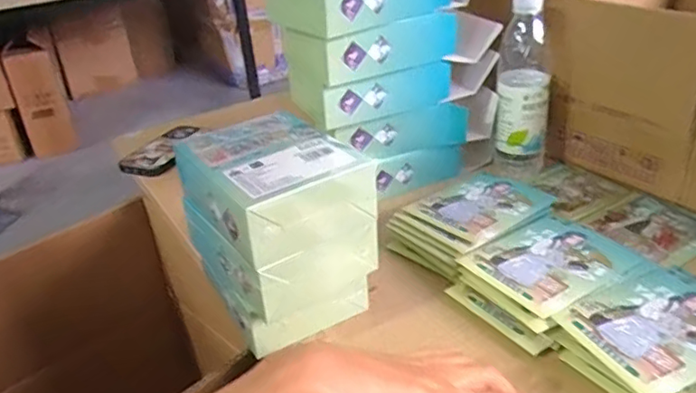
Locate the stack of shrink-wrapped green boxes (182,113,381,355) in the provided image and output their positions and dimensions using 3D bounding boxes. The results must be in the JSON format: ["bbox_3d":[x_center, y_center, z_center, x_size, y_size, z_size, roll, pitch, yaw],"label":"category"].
[{"bbox_3d":[-0.063,0.030,0.526,0.120,0.157,0.145,-23,35,-26],"label":"stack of shrink-wrapped green boxes"}]

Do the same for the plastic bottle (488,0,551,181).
[{"bbox_3d":[0.216,-0.130,0.725,0.065,0.224,0.060,4,32,16],"label":"plastic bottle"}]

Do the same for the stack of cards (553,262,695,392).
[{"bbox_3d":[0.259,0.113,0.481,0.159,0.030,0.117,-27,37,-31],"label":"stack of cards"}]

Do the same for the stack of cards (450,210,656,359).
[{"bbox_3d":[0.191,0.073,0.562,0.165,0.032,0.114,-23,35,-26],"label":"stack of cards"}]

